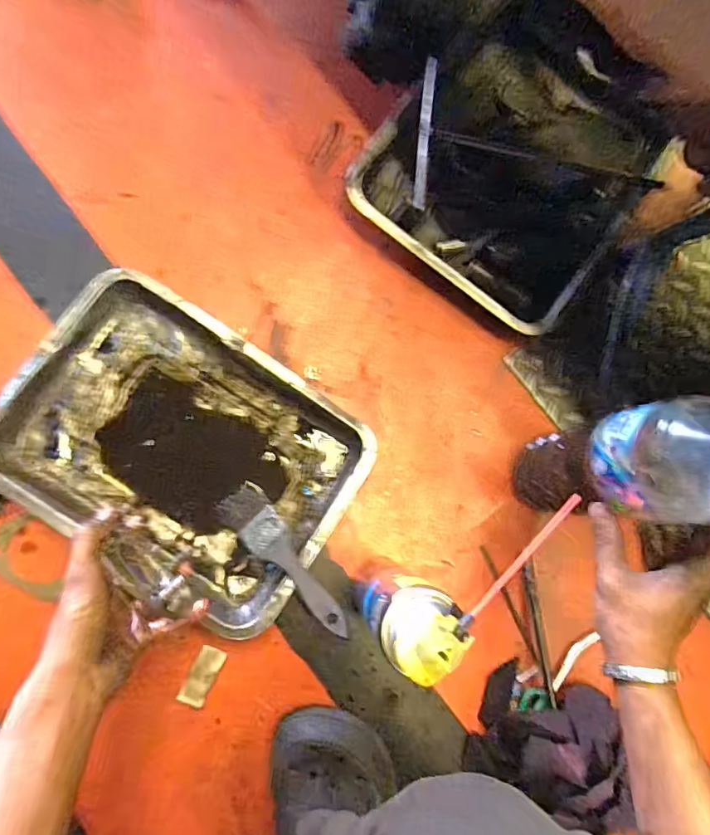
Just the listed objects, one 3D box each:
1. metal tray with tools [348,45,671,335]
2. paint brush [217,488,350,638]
[{"bbox_3d":[0.181,-0.288,0.609,0.292,0.061,0.298,38,80,0],"label":"metal tray with tools"},{"bbox_3d":[-0.070,0.142,0.509,0.046,0.014,0.182,-43,65,-9],"label":"paint brush"}]

